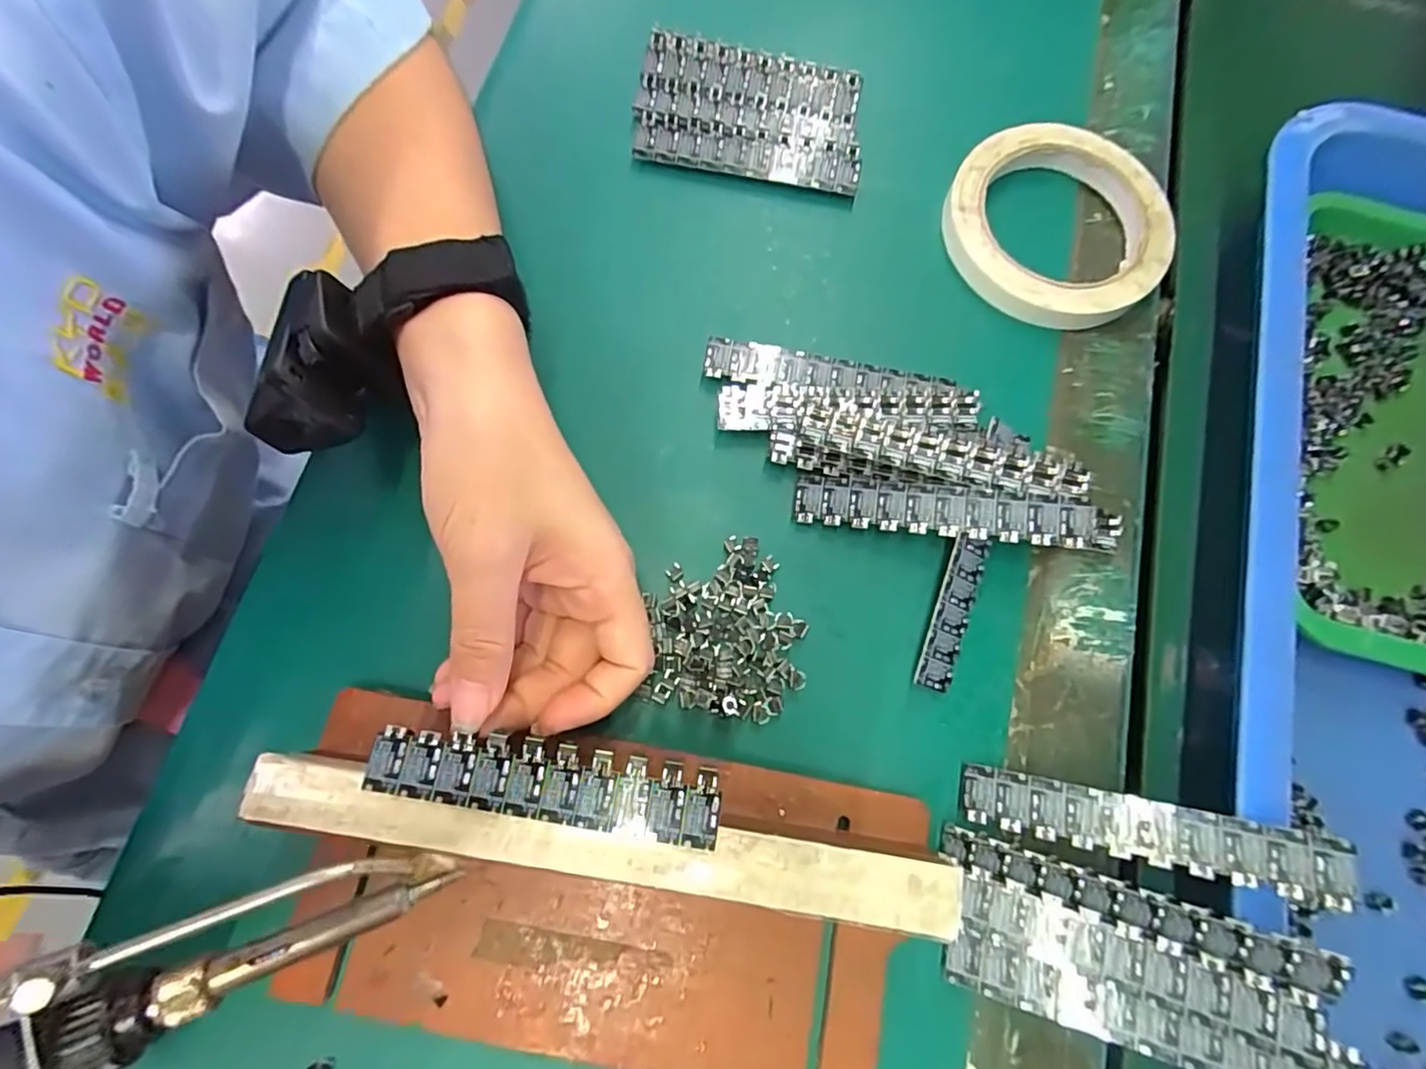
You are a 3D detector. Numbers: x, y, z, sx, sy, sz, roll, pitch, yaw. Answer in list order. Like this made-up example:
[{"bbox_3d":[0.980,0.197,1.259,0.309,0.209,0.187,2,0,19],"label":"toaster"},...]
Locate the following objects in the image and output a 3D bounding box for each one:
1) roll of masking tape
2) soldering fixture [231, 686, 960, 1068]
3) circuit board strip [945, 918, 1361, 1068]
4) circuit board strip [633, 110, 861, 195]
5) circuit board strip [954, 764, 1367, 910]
[{"bbox_3d":[0.164,-0.147,0.293,0.100,0.019,0.101,0,75,-2],"label":"roll of masking tape"},{"bbox_3d":[-0.039,0.119,0.196,0.215,0.042,0.102,10,75,1],"label":"soldering fixture"},{"bbox_3d":[0.130,0.149,0.189,0.106,0.004,0.020,7,73,23],"label":"circuit board strip"},{"bbox_3d":[0.016,-0.183,0.295,0.108,0.009,0.022,10,75,1],"label":"circuit board strip"},{"bbox_3d":[0.142,0.098,0.205,0.108,0.004,0.020,5,73,24],"label":"circuit board strip"}]

